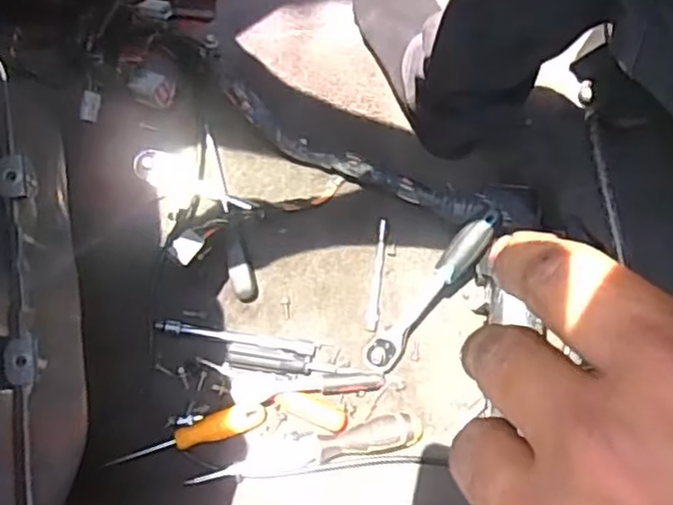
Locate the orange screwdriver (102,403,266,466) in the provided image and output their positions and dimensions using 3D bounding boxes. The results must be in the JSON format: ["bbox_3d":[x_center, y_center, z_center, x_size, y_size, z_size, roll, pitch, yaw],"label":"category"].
[{"bbox_3d":[-0.151,0.182,0.705,0.158,0.025,0.029,-14,80,-3],"label":"orange screwdriver"}]

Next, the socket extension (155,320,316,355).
[{"bbox_3d":[-0.104,0.088,0.727,0.162,0.011,0.014,9,80,1],"label":"socket extension"}]

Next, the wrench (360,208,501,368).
[{"bbox_3d":[0.097,0.040,0.712,0.032,0.029,0.199,38,103,6],"label":"wrench"}]

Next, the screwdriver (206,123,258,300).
[{"bbox_3d":[-0.122,-0.048,0.739,0.024,0.034,0.206,-17,81,-4],"label":"screwdriver"}]

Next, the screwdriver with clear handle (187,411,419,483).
[{"bbox_3d":[-0.031,0.201,0.702,0.233,0.029,0.030,-13,80,-3],"label":"screwdriver with clear handle"}]

